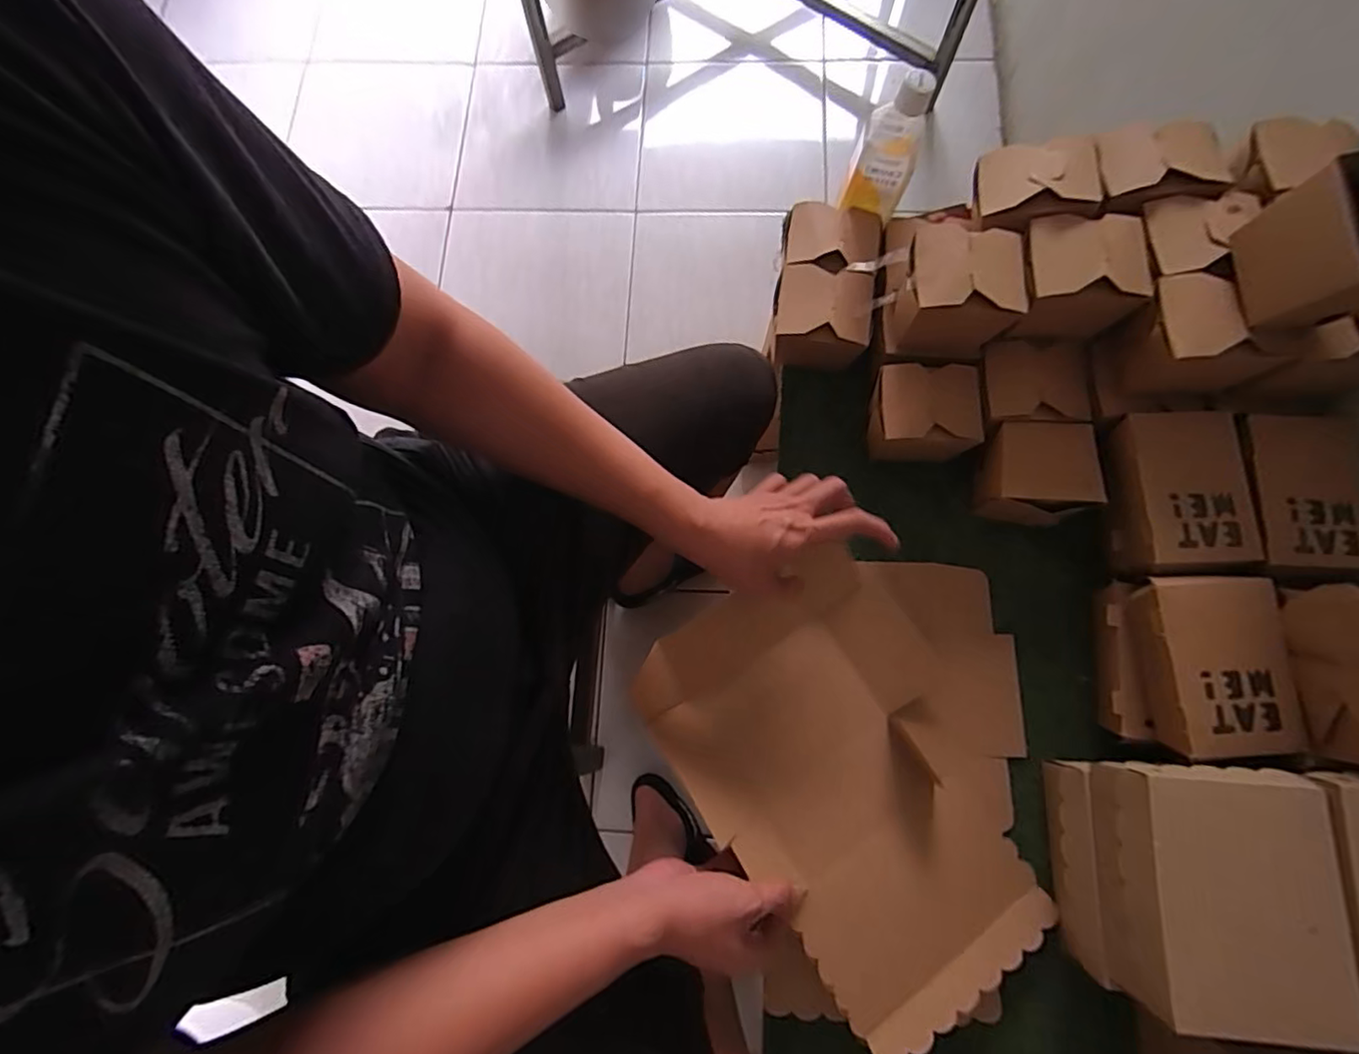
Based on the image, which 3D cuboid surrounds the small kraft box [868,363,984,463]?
[{"bbox_3d":[0.252,-0.116,0.622,0.103,0.083,0.093,9,76,4],"label":"small kraft box"}]

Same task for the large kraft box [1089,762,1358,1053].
[{"bbox_3d":[0.403,0.272,0.447,0.135,0.057,0.170,2,75,2],"label":"large kraft box"}]

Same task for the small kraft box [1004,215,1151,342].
[{"bbox_3d":[0.367,-0.231,0.560,0.101,0.082,0.083,-1,75,1],"label":"small kraft box"}]

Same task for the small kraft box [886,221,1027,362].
[{"bbox_3d":[0.256,-0.228,0.573,0.113,0.096,0.093,5,76,3],"label":"small kraft box"}]

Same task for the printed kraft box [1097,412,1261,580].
[{"bbox_3d":[0.463,-0.030,0.562,0.103,0.065,0.150,-4,75,0],"label":"printed kraft box"}]

